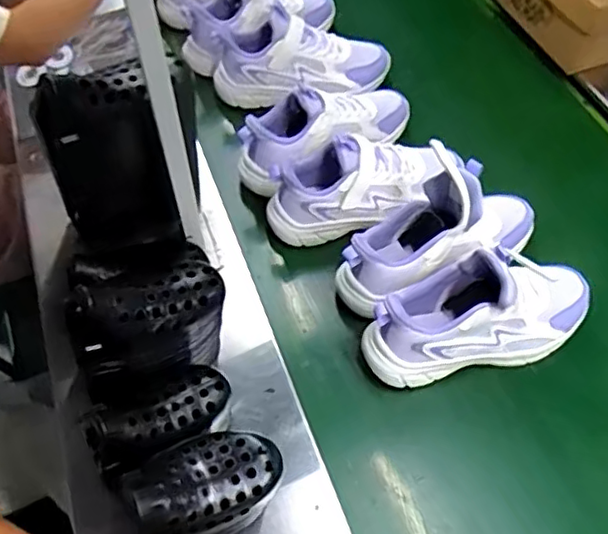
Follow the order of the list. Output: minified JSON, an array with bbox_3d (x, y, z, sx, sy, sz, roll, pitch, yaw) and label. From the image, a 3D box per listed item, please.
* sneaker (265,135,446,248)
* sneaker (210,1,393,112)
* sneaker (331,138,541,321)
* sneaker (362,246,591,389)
[{"bbox_3d":[0.067,-0.106,0.768,0.222,0.112,0.082,-13,57,-9],"label":"sneaker"},{"bbox_3d":[0.001,-0.303,0.922,0.248,0.118,0.081,5,56,3],"label":"sneaker"},{"bbox_3d":[0.157,-0.051,0.702,0.249,0.134,0.091,-25,60,-16],"label":"sneaker"},{"bbox_3d":[0.188,0.042,0.650,0.246,0.143,0.083,-10,57,-7],"label":"sneaker"}]

